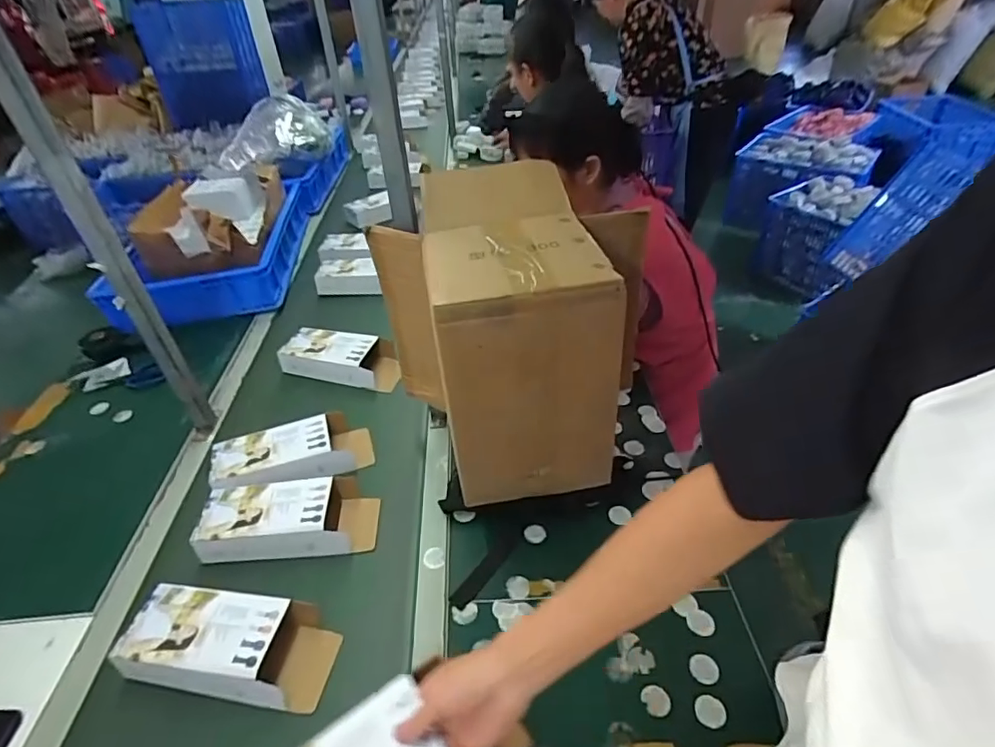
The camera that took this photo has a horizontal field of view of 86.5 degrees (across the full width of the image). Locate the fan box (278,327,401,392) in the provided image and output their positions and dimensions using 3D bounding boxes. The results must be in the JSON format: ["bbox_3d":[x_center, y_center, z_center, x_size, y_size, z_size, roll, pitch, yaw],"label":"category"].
[{"bbox_3d":[-0.317,-0.033,1.098,0.241,0.083,0.103,6,40,12],"label":"fan box"}]

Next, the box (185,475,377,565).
[{"bbox_3d":[-0.311,0.217,0.806,0.247,0.060,0.121,-6,39,-3],"label":"box"}]

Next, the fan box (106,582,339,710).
[{"bbox_3d":[-0.333,0.336,0.663,0.245,0.053,0.107,3,40,8],"label":"fan box"}]

